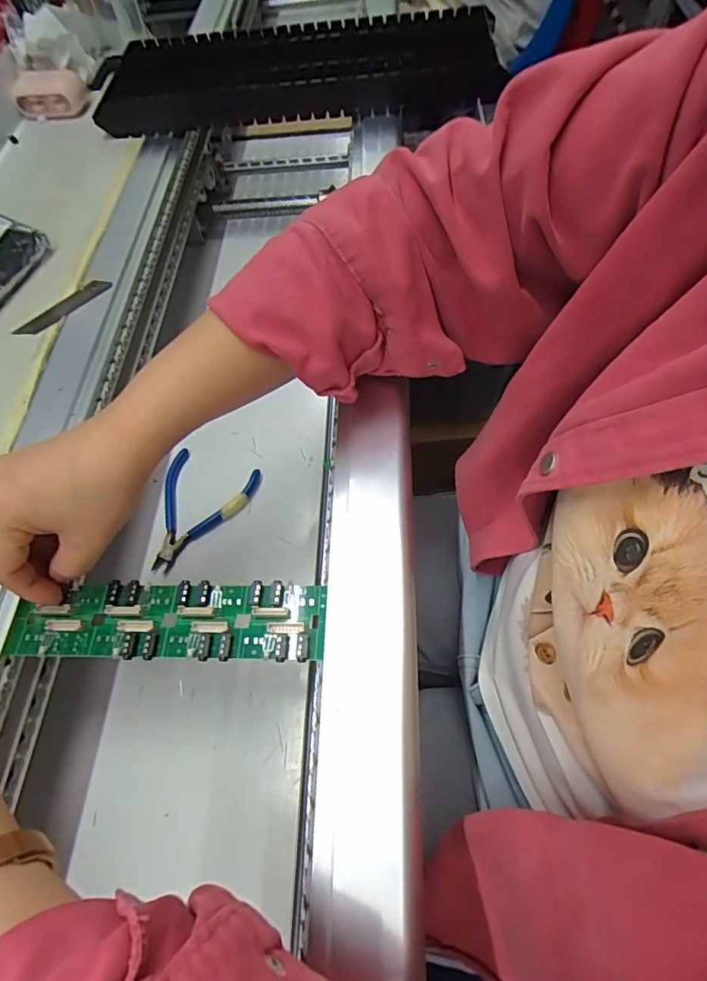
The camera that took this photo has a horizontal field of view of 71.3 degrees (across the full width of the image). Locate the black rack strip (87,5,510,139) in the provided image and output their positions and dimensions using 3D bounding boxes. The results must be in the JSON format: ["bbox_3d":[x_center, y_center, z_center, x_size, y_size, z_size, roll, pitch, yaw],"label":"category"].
[{"bbox_3d":[-0.065,-0.438,0.522,0.407,0.048,0.159,-8,62,0],"label":"black rack strip"}]

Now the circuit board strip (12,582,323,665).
[{"bbox_3d":[-0.107,0.074,0.281,0.179,0.007,0.044,-2,62,4],"label":"circuit board strip"}]

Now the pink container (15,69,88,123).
[{"bbox_3d":[-0.322,-0.424,0.527,0.074,0.034,0.039,2,62,4],"label":"pink container"}]

